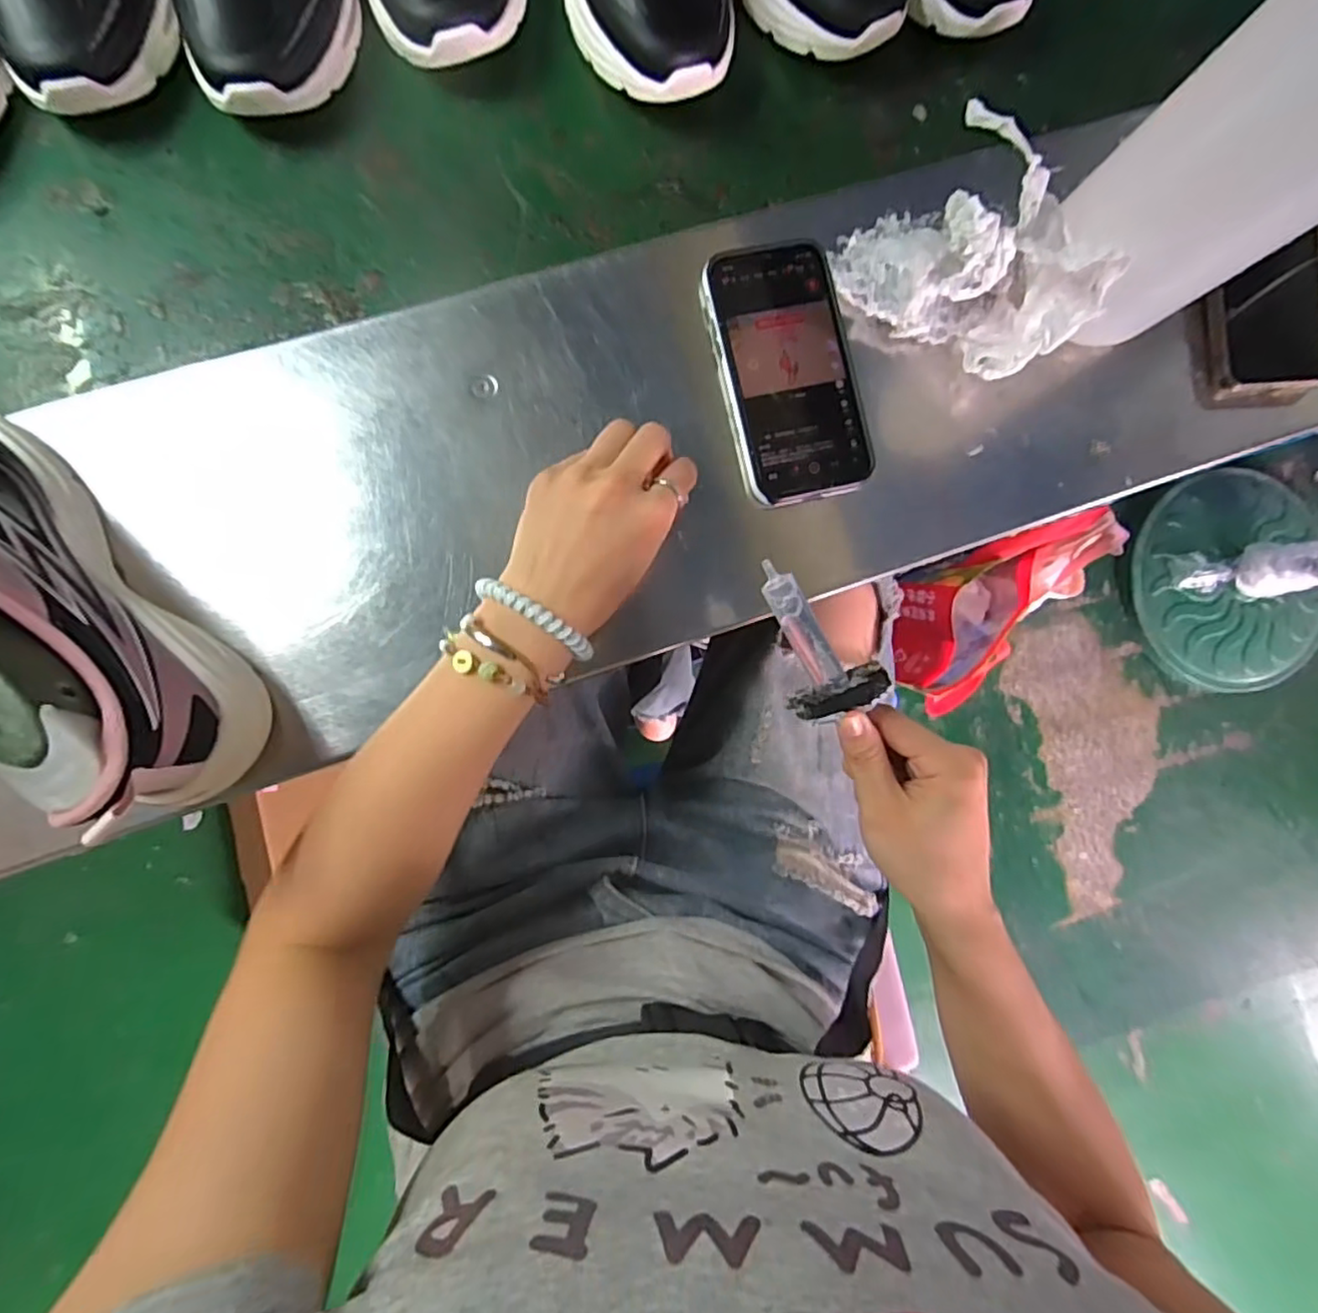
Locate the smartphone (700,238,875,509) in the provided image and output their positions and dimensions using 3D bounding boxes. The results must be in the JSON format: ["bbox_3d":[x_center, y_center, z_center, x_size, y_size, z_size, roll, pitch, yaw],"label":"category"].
[{"bbox_3d":[0.076,-0.167,0.395,0.078,0.014,0.148,-14,90,-6],"label":"smartphone"}]

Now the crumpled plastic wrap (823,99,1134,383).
[{"bbox_3d":[0.177,-0.219,0.367,0.127,0.068,0.082,41,85,-4],"label":"crumpled plastic wrap"}]

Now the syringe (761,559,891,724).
[{"bbox_3d":[0.073,-0.008,0.324,0.045,0.021,0.081,-30,91,-6],"label":"syringe"}]

